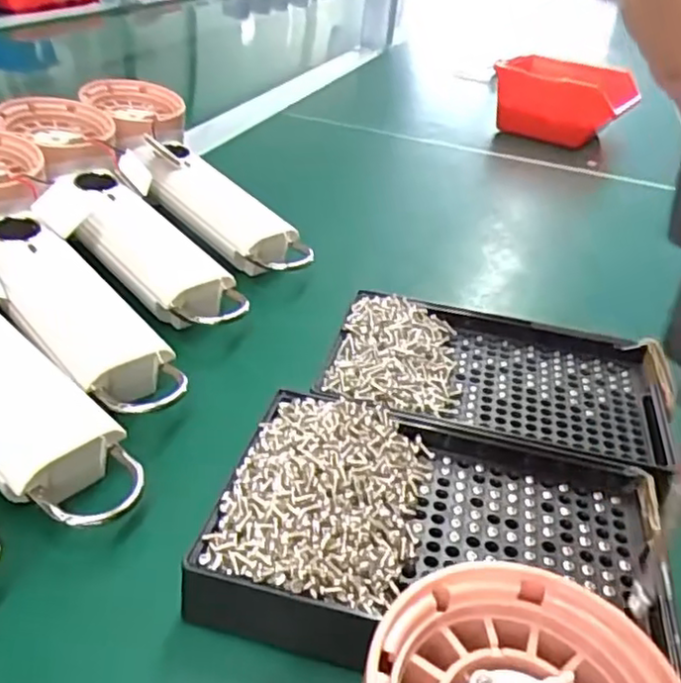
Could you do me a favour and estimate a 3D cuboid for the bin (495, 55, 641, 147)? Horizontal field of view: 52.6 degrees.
[{"bbox_3d":[0.224,-0.238,0.686,0.113,0.058,0.151,18,35,16],"label":"bin"}]

